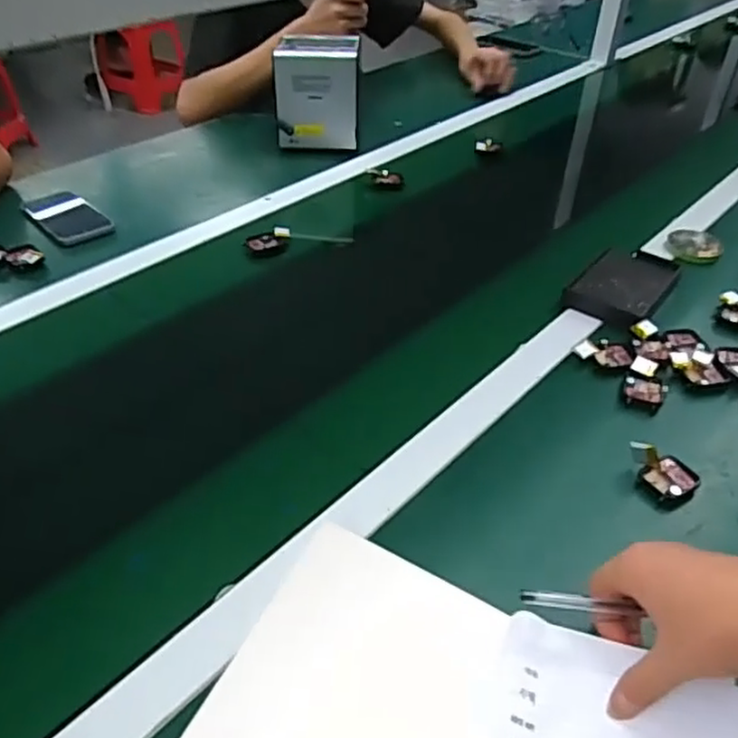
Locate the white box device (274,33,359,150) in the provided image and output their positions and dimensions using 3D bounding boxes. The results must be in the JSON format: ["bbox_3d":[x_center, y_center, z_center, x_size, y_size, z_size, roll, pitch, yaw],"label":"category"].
[{"bbox_3d":[-0.075,-0.420,1.059,0.135,0.145,0.082,-2,39,-4],"label":"white box device"}]

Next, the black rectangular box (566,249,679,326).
[{"bbox_3d":[0.293,-0.097,0.787,0.088,0.021,0.150,26,45,26],"label":"black rectangular box"}]

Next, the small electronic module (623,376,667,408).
[{"bbox_3d":[0.261,0.022,0.652,0.037,0.009,0.037,15,41,16],"label":"small electronic module"}]

